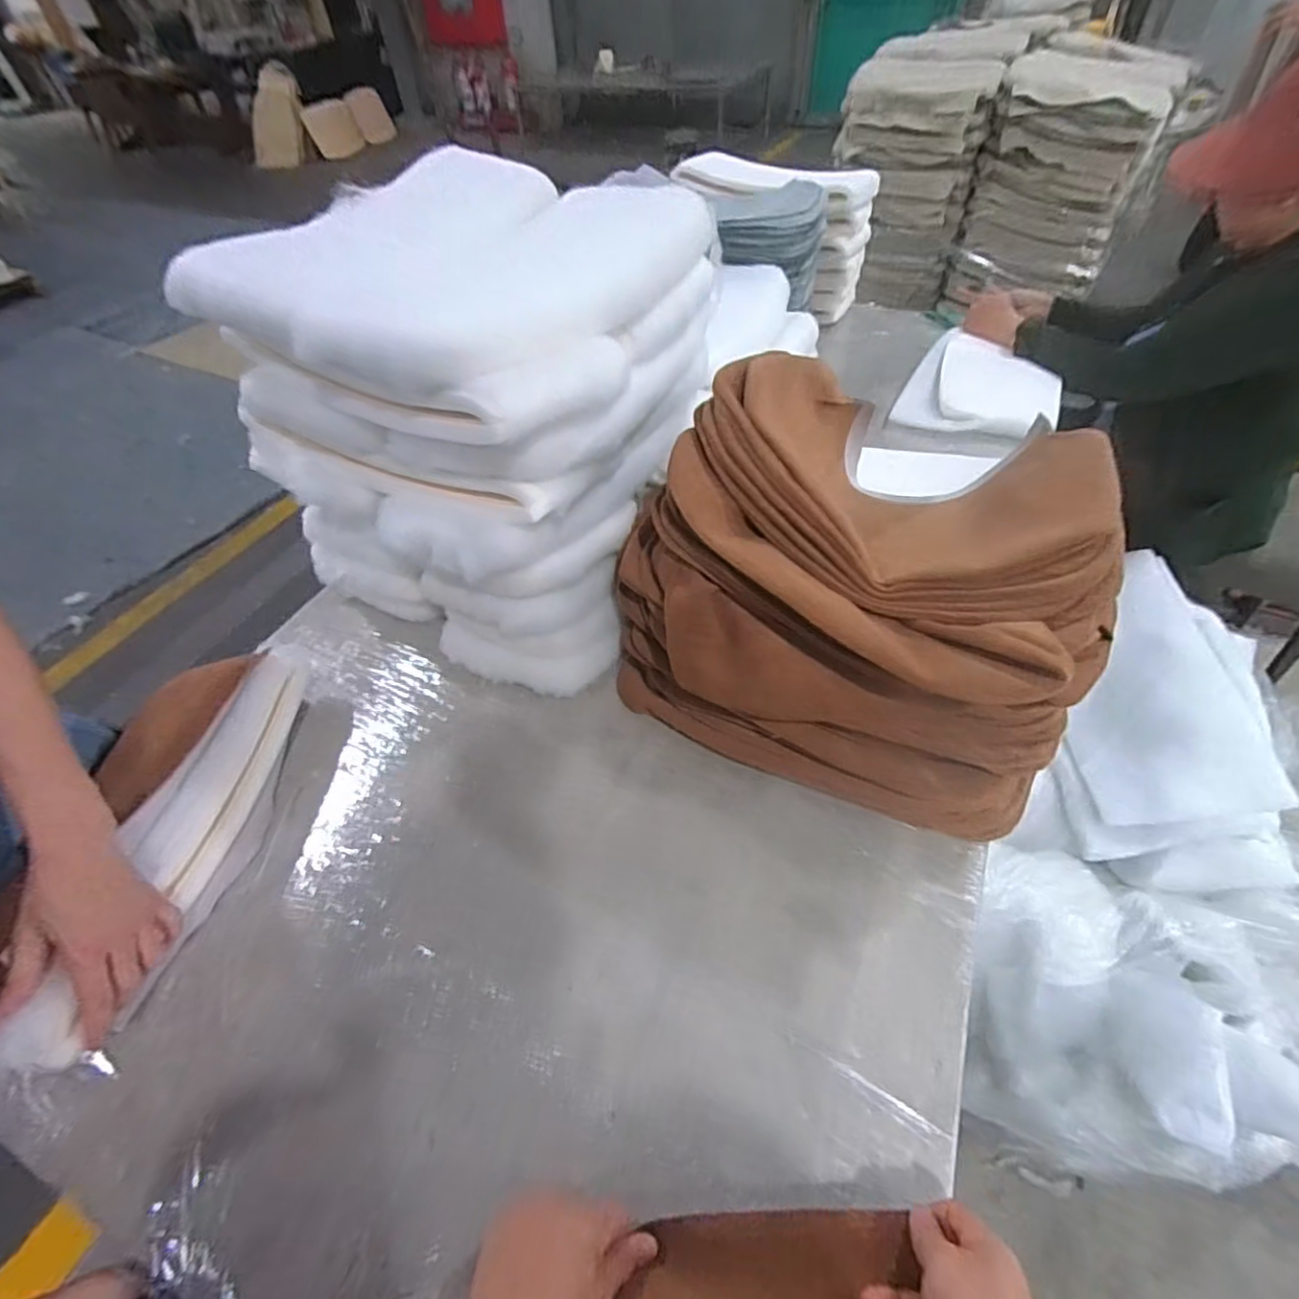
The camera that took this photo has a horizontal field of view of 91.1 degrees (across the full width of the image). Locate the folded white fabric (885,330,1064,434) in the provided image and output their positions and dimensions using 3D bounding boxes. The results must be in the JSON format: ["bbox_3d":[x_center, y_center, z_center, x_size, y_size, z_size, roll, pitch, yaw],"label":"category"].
[{"bbox_3d":[0.661,-0.508,1.270,0.284,0.064,0.320,24,55,22],"label":"folded white fabric"}]

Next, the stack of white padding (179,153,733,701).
[{"bbox_3d":[-0.185,-0.290,0.854,0.446,0.460,0.465,25,55,23],"label":"stack of white padding"}]

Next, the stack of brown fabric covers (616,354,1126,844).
[{"bbox_3d":[0.222,-0.077,0.730,0.505,0.345,0.377,14,52,15],"label":"stack of brown fabric covers"}]

